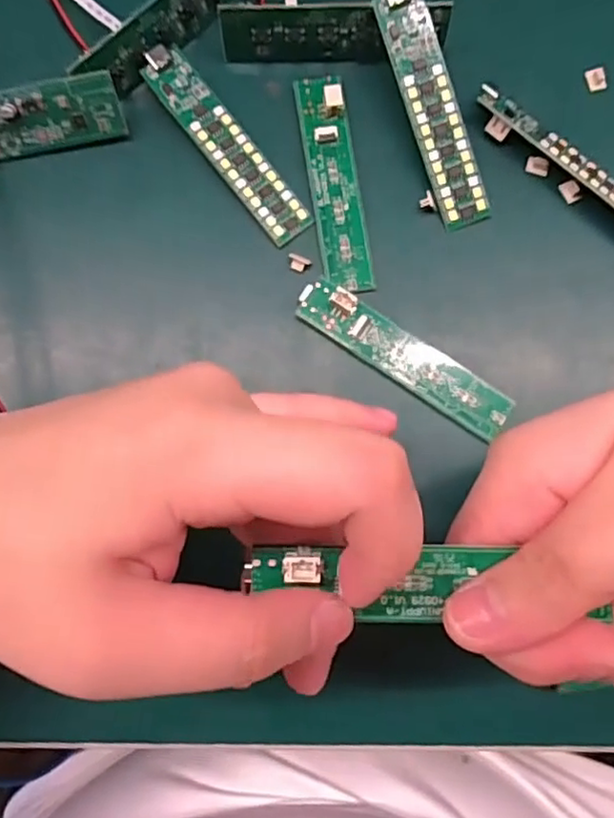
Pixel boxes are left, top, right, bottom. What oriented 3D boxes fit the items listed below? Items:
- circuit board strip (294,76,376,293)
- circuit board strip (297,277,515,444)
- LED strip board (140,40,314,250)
[{"bbox_3d":[0.010,-0.083,0.234,0.017,0.008,0.081,-9,81,-2],"label":"circuit board strip"},{"bbox_3d":[0.035,-0.019,0.228,0.083,0.008,0.017,34,82,5],"label":"circuit board strip"},{"bbox_3d":[-0.029,-0.098,0.235,0.018,0.008,0.082,-38,83,-6],"label":"LED strip board"}]

